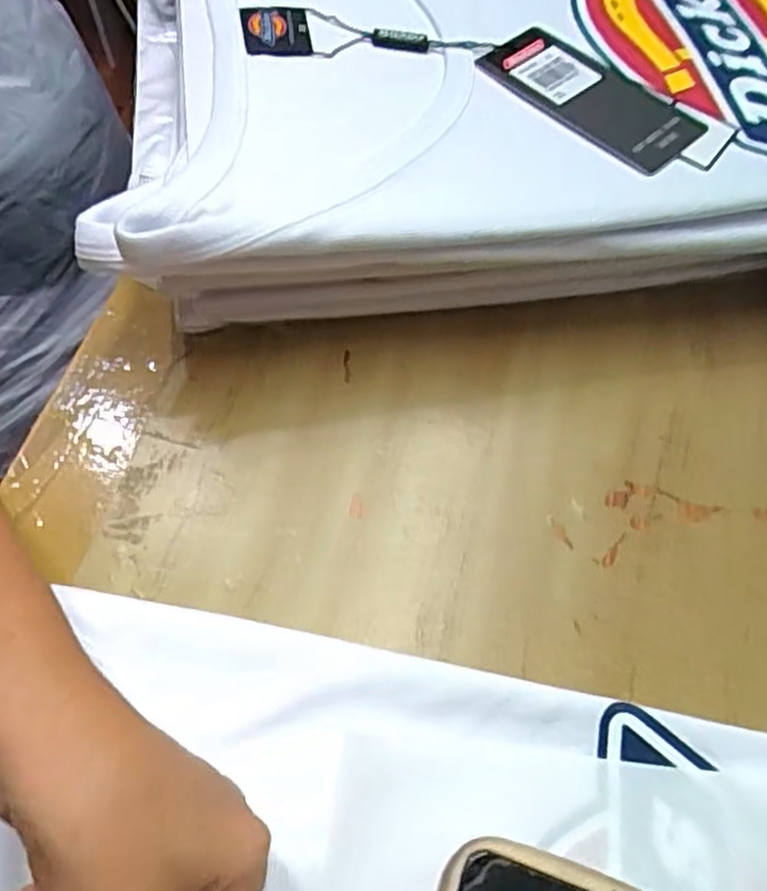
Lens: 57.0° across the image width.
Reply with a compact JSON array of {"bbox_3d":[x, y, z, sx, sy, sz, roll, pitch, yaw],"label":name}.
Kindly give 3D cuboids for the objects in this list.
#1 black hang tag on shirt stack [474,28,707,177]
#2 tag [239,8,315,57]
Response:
[{"bbox_3d":[0.099,-0.170,0.343,0.053,0.005,0.107,-39,68,-23],"label":"black hang tag on shirt stack"},{"bbox_3d":[-0.052,-0.203,0.345,0.033,0.006,0.041,-5,62,-11],"label":"tag"}]

